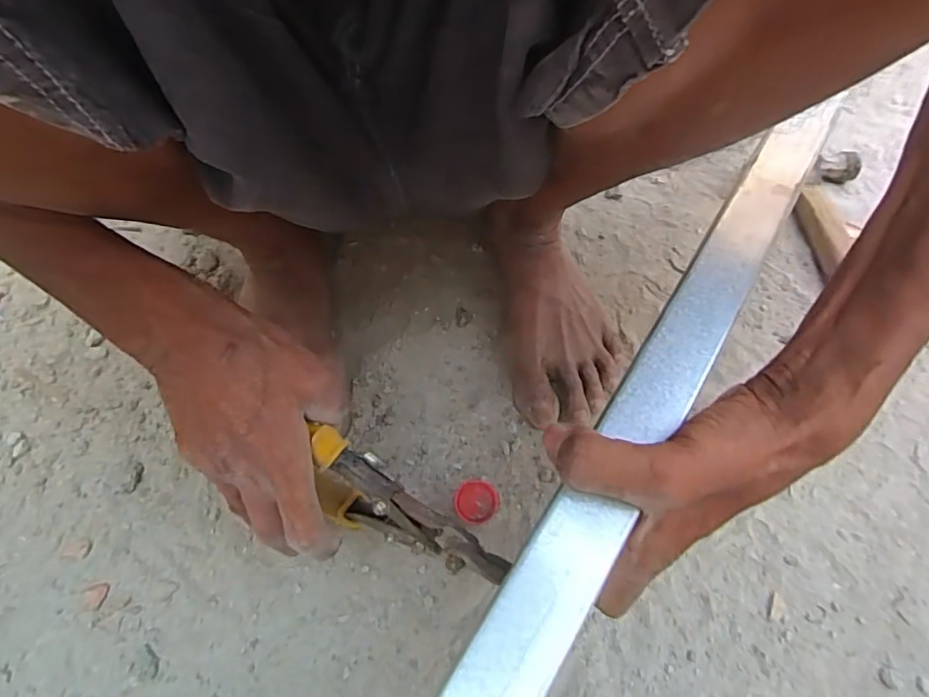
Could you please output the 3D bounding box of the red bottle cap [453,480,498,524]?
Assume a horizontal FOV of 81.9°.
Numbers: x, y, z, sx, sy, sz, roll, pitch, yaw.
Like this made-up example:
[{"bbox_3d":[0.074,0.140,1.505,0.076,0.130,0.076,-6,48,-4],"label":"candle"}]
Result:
[{"bbox_3d":[0.008,0.112,0.395,0.030,0.005,0.032,0,62,-1],"label":"red bottle cap"}]

